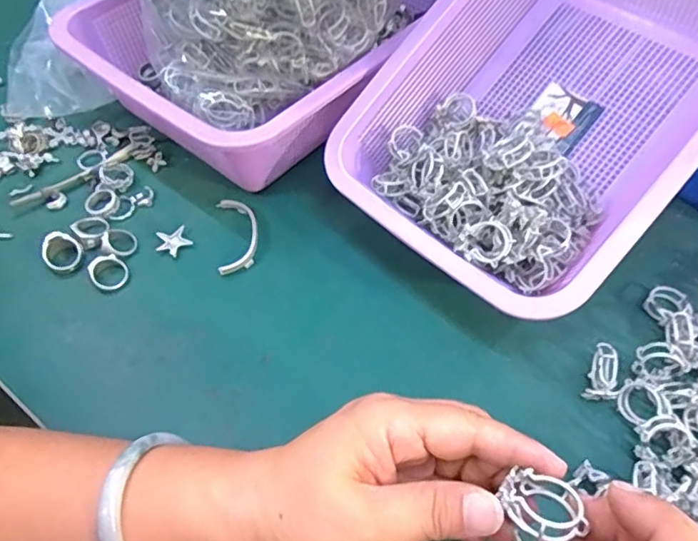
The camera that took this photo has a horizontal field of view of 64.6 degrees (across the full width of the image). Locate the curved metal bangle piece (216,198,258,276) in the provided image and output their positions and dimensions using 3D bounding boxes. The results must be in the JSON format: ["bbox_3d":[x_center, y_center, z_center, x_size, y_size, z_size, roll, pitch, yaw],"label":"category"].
[{"bbox_3d":[-0.079,-0.028,0.390,0.027,0.005,0.069,-9,57,-4],"label":"curved metal bangle piece"}]

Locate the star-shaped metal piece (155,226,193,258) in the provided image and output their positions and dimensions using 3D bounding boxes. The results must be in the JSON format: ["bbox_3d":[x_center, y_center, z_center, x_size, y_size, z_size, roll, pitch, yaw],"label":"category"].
[{"bbox_3d":[-0.124,-0.020,0.391,0.023,0.005,0.023,-15,58,-8],"label":"star-shaped metal piece"}]

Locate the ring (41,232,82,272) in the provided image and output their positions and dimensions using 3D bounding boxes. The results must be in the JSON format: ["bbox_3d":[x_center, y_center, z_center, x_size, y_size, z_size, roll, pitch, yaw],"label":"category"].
[{"bbox_3d":[-0.197,-0.013,0.378,0.026,0.008,0.026,-43,104,-25],"label":"ring"}]

